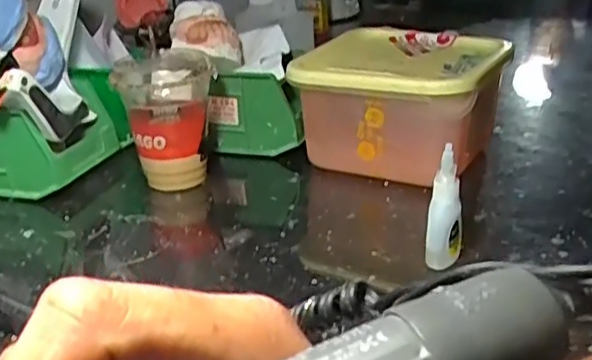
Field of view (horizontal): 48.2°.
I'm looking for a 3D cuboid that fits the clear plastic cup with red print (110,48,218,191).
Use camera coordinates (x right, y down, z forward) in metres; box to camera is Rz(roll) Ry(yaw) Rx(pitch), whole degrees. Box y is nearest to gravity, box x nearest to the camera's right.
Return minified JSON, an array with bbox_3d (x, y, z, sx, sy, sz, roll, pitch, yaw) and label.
[{"bbox_3d":[-0.116,-0.056,0.616,0.086,0.113,0.099,-6,24,-6],"label":"clear plastic cup with red print"}]

